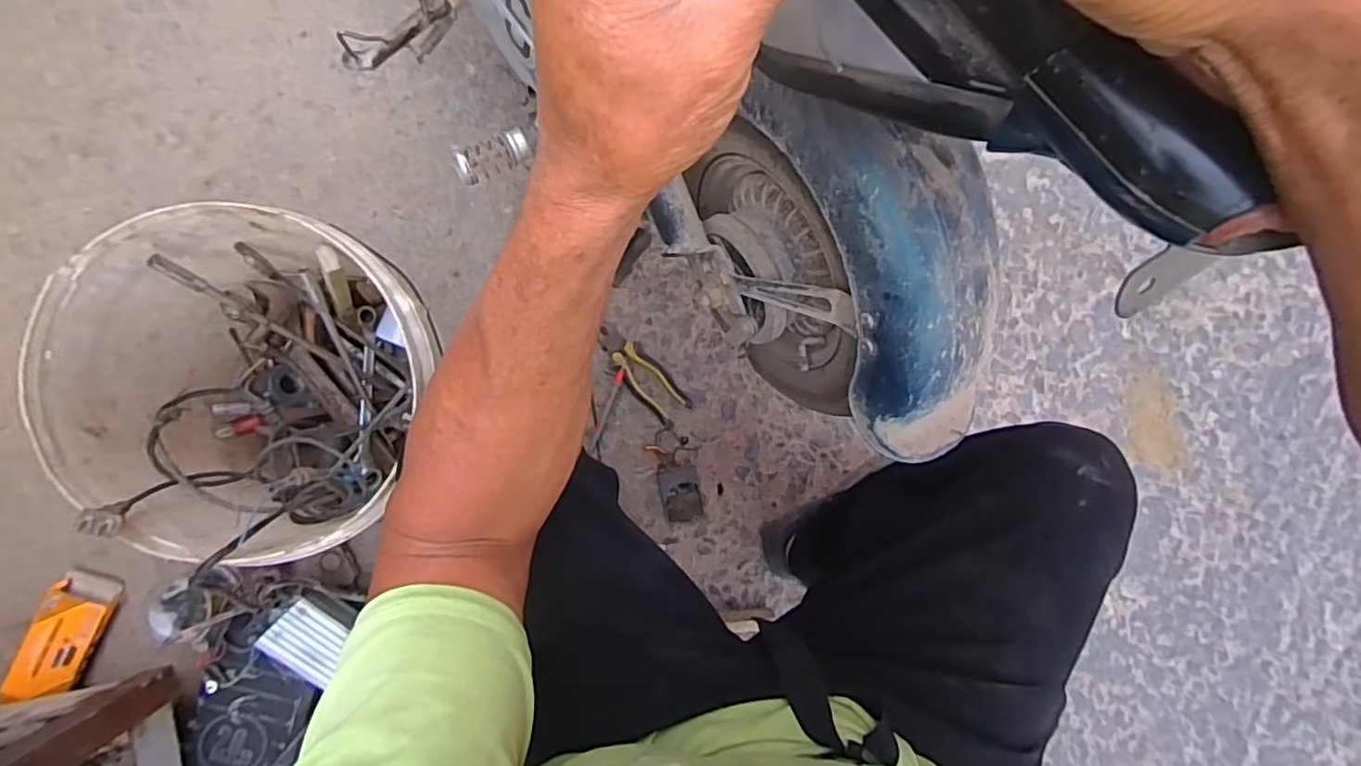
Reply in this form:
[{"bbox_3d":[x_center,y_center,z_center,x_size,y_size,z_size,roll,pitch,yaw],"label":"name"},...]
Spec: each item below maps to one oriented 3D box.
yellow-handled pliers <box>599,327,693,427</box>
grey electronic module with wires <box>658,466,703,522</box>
[{"bbox_3d":[-0.056,-0.012,0.908,0.052,0.022,0.165,-44,93,-8],"label":"yellow-handled pliers"},{"bbox_3d":[0.001,0.164,0.915,0.057,0.014,0.079,-12,89,-9],"label":"grey electronic module with wires"}]

